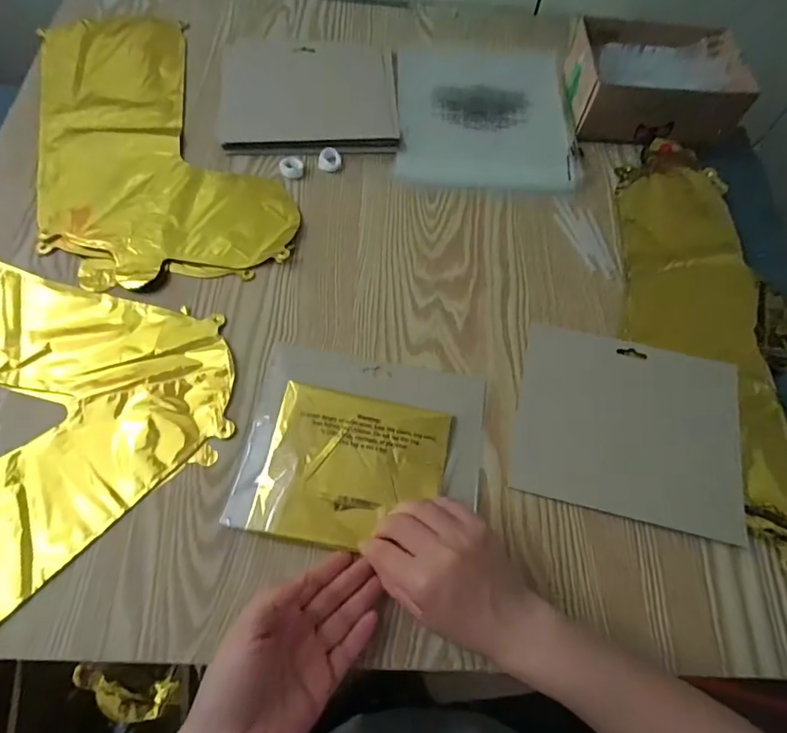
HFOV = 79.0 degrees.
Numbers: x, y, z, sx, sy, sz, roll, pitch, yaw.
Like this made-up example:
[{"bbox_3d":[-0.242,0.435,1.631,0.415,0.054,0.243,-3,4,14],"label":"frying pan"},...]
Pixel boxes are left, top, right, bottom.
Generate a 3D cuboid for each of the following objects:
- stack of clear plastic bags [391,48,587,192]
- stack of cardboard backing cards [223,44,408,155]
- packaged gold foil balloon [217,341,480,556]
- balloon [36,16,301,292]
[{"bbox_3d":[0.109,-0.310,0.579,0.204,0.011,0.240,2,65,-2],"label":"stack of clear plastic bags"},{"bbox_3d":[-0.098,-0.321,0.562,0.203,0.010,0.180,-2,65,-4],"label":"stack of cardboard backing cards"},{"bbox_3d":[-0.024,0.064,0.396,0.192,0.019,0.160,9,65,1],"label":"packaged gold foil balloon"},{"bbox_3d":[-0.271,-0.260,0.533,0.234,0.005,0.419,-17,67,-11],"label":"balloon"}]

